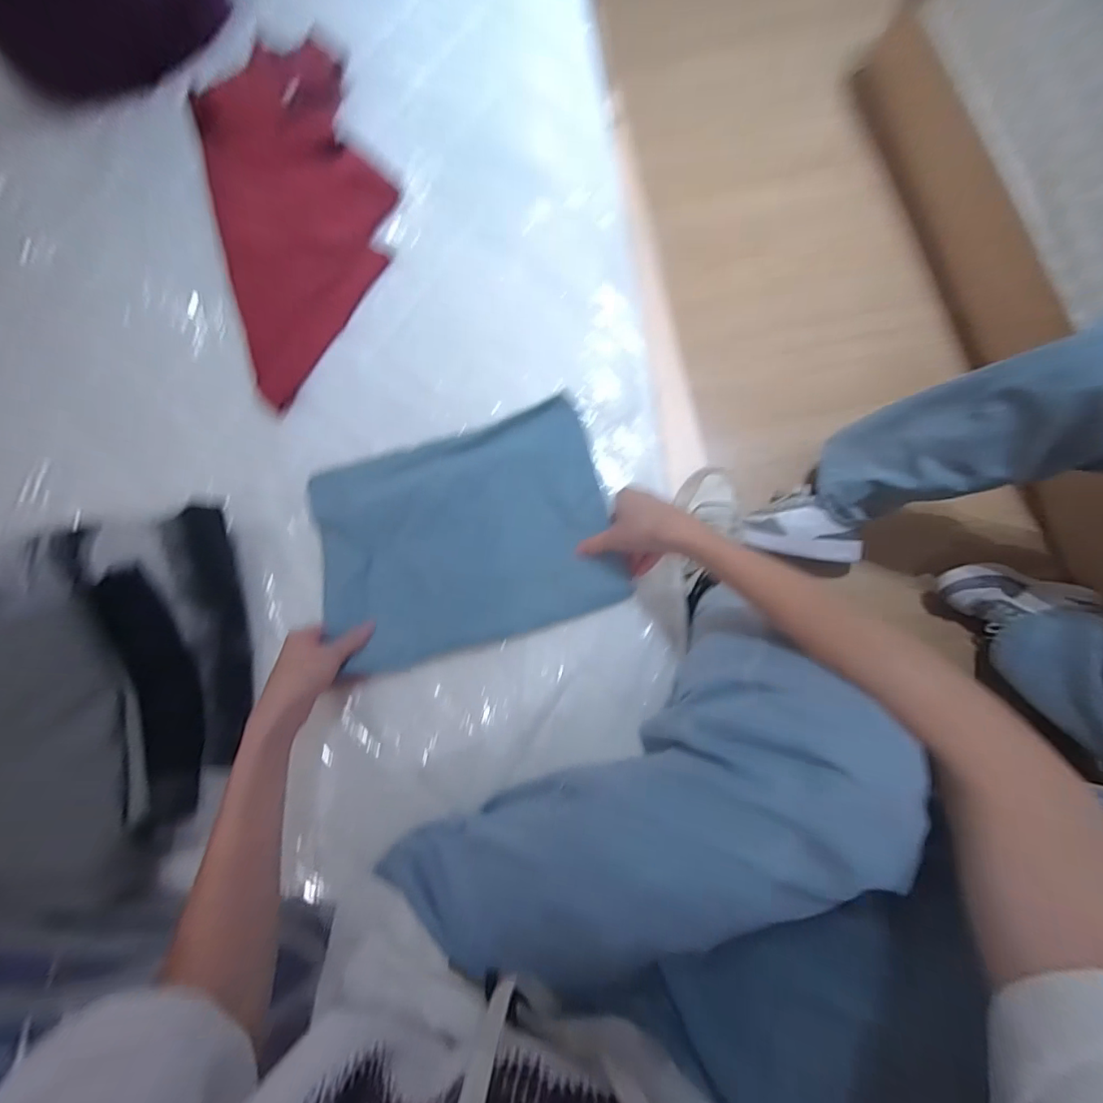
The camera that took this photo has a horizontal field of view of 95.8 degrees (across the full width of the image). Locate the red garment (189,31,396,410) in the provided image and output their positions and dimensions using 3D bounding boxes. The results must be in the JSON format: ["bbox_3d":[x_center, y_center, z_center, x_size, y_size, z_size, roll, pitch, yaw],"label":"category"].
[{"bbox_3d":[-0.324,-0.437,0.643,0.241,0.030,0.496,-15,81,2],"label":"red garment"}]

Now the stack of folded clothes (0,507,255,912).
[{"bbox_3d":[-0.460,0.149,0.511,0.251,0.136,0.366,-9,78,1],"label":"stack of folded clothes"}]

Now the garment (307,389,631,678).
[{"bbox_3d":[-0.092,-0.015,0.539,0.311,0.025,0.229,-17,81,2],"label":"garment"}]

